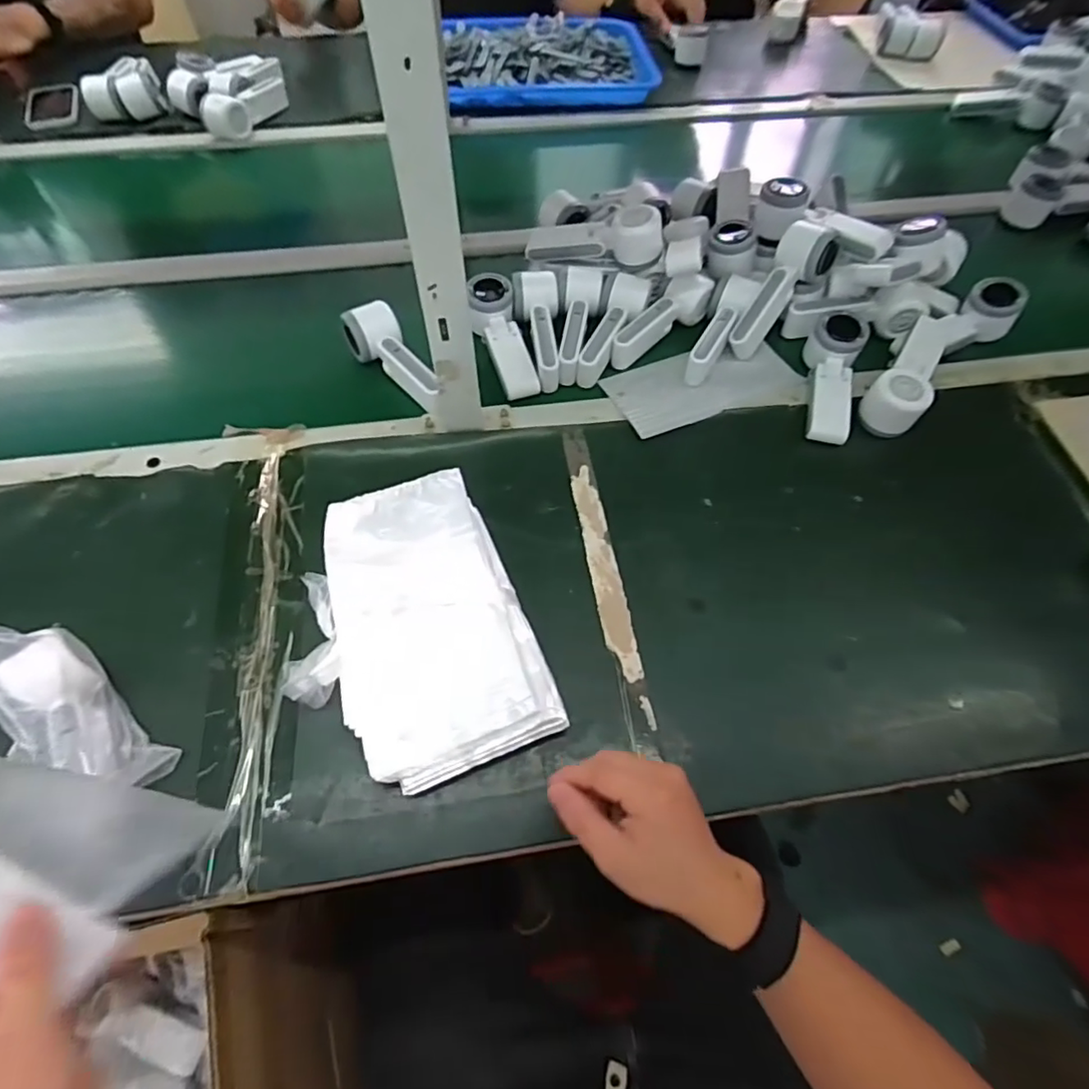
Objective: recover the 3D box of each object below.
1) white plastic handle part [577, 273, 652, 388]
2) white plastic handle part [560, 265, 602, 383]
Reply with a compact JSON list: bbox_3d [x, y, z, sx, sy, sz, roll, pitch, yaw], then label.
[{"bbox_3d":[0.077,-0.258,0.690,0.051,0.037,0.156,24,76,9],"label":"white plastic handle part"},{"bbox_3d":[0.039,-0.263,0.699,0.050,0.049,0.152,7,60,3],"label":"white plastic handle part"}]

